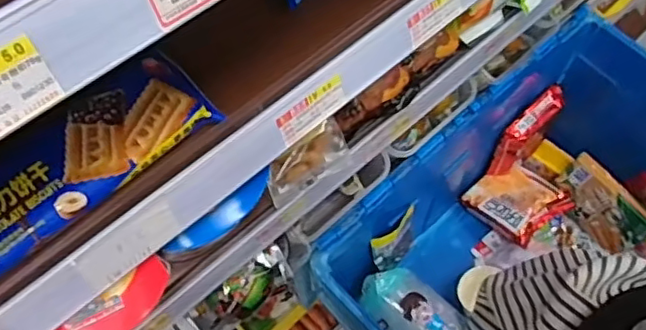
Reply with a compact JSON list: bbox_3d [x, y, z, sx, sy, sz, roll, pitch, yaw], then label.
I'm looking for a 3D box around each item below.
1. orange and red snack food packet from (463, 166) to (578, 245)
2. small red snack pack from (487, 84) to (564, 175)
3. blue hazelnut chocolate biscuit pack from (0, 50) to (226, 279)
[{"bbox_3d":[0.320,0.054,1.033,0.126,0.041,0.146,-39,53,-13],"label":"orange and red snack food packet"},{"bbox_3d":[0.337,-0.056,1.018,0.040,0.109,0.127,42,68,16],"label":"small red snack pack"},{"bbox_3d":[-0.163,0.005,0.391,0.208,0.018,0.069,-38,72,-21],"label":"blue hazelnut chocolate biscuit pack"}]

